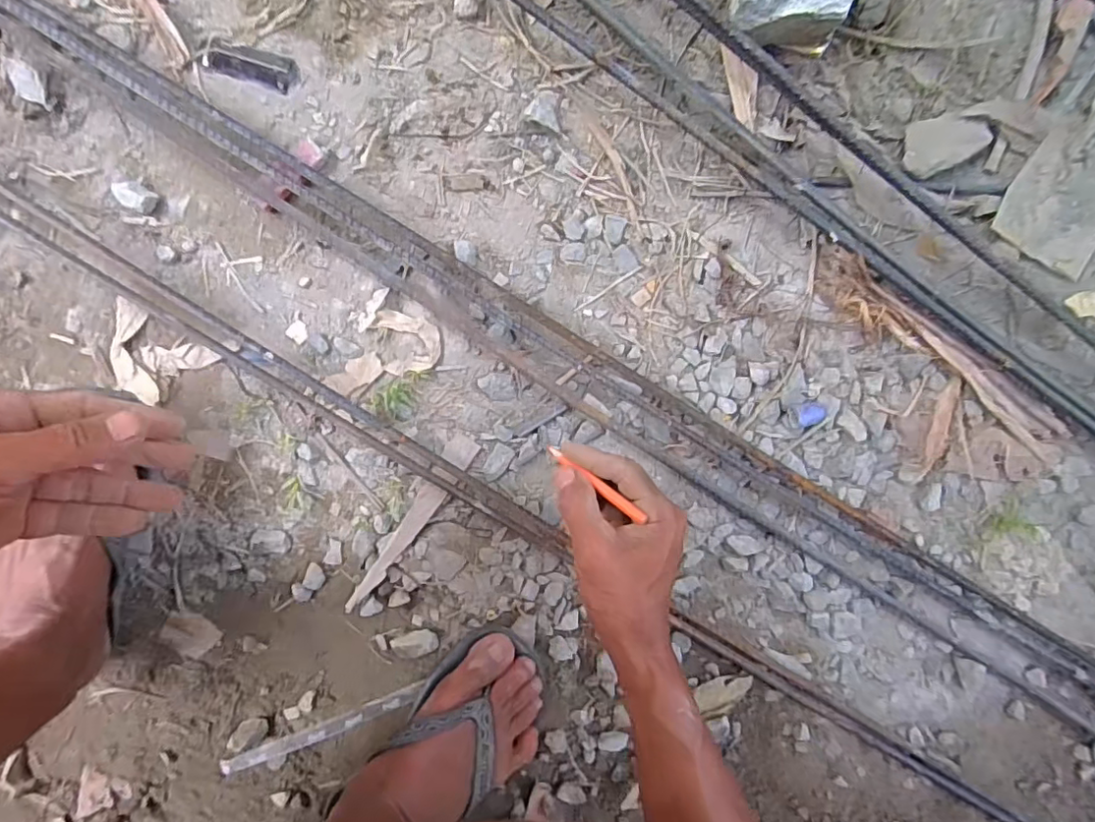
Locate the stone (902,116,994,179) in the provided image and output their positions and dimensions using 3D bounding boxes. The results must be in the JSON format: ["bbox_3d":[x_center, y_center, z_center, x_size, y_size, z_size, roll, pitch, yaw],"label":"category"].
[{"bbox_3d":[0.339,-0.229,0.481,0.074,0.015,0.045,-23,98,0],"label":"stone"}]

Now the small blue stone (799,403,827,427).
[{"bbox_3d":[0.235,0.004,0.512,0.024,0.011,0.020,-6,98,-3],"label":"small blue stone"}]

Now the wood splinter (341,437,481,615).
[{"bbox_3d":[-0.122,0.103,0.515,0.026,0.009,0.185,33,94,-7],"label":"wood splinter"}]

